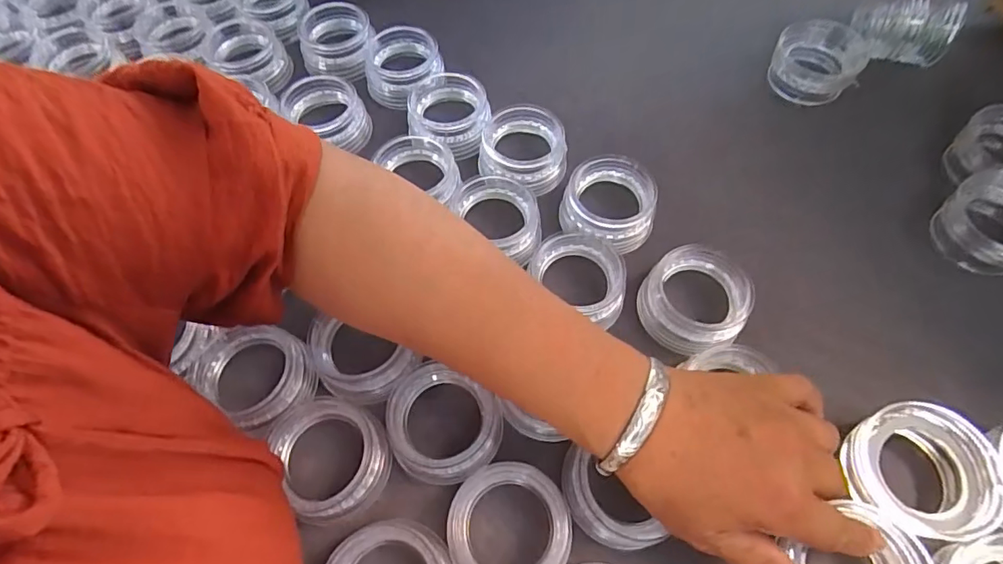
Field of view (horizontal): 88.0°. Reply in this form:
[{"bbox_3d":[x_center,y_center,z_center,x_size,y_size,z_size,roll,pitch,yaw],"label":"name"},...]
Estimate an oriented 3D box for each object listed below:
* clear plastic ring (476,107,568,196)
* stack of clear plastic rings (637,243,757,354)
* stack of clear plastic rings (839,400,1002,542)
[{"bbox_3d":[0.016,-0.100,0.390,0.065,0.029,0.065,0,63,0],"label":"clear plastic ring"},{"bbox_3d":[0.124,0.011,0.330,0.066,0.025,0.064,-2,63,-1],"label":"stack of clear plastic rings"},{"bbox_3d":[0.229,0.102,0.286,0.064,0.033,0.065,33,68,16],"label":"stack of clear plastic rings"}]

